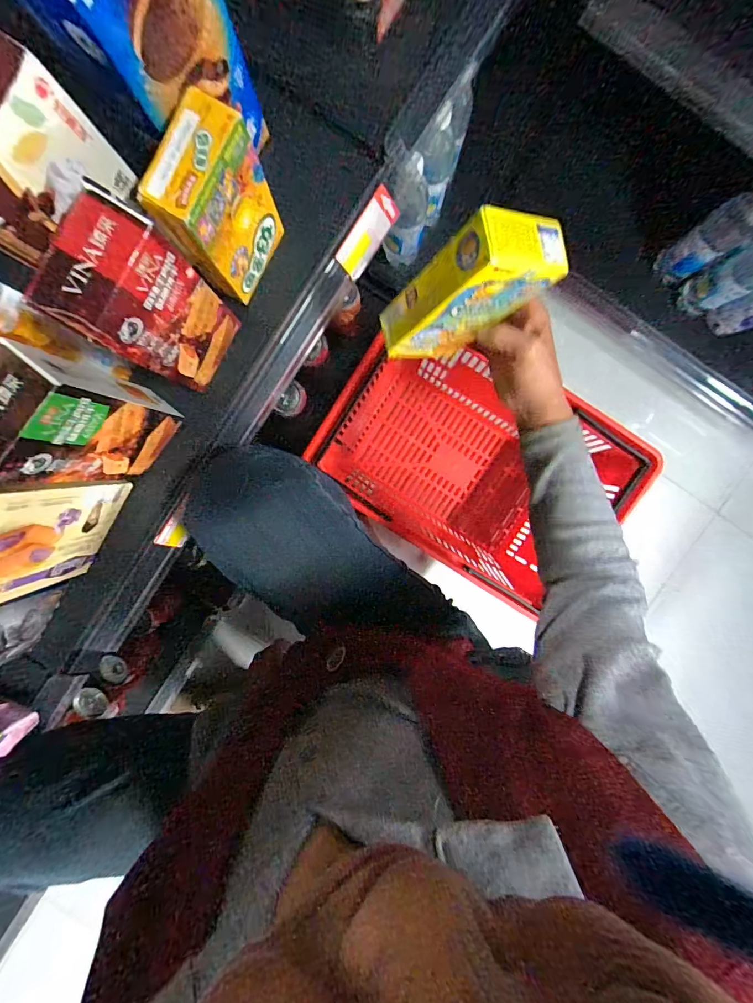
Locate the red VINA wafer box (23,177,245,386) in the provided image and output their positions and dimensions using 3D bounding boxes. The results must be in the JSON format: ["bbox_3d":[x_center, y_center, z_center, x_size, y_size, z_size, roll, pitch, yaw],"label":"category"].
[{"bbox_3d":[-0.193,-0.168,0.368,0.058,0.186,0.089,30,94,-2],"label":"red VINA wafer box"}]

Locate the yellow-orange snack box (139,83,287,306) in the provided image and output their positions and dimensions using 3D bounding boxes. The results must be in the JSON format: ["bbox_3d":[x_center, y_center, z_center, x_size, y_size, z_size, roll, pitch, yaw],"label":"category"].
[{"bbox_3d":[-0.142,-0.260,0.388,0.043,0.157,0.102,29,94,-2],"label":"yellow-orange snack box"}]

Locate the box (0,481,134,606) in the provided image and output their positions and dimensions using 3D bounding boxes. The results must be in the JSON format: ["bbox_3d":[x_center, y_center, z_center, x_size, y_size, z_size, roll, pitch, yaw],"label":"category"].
[{"bbox_3d":[-0.331,0.027,0.392,0.054,0.168,0.125,30,94,-2],"label":"box"}]

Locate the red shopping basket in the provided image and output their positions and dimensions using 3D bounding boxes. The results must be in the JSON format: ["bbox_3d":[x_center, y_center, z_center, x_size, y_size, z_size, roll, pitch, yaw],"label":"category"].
[{"bbox_3d":[0.168,-0.069,0.791,0.488,0.284,0.324,33,94,-2],"label":"red shopping basket"}]

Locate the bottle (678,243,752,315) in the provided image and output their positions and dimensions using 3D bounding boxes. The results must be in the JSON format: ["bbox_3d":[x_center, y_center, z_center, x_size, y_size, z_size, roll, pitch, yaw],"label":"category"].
[{"bbox_3d":[0.615,-0.382,0.693,0.062,0.235,0.078,-27,94,2],"label":"bottle"}]

